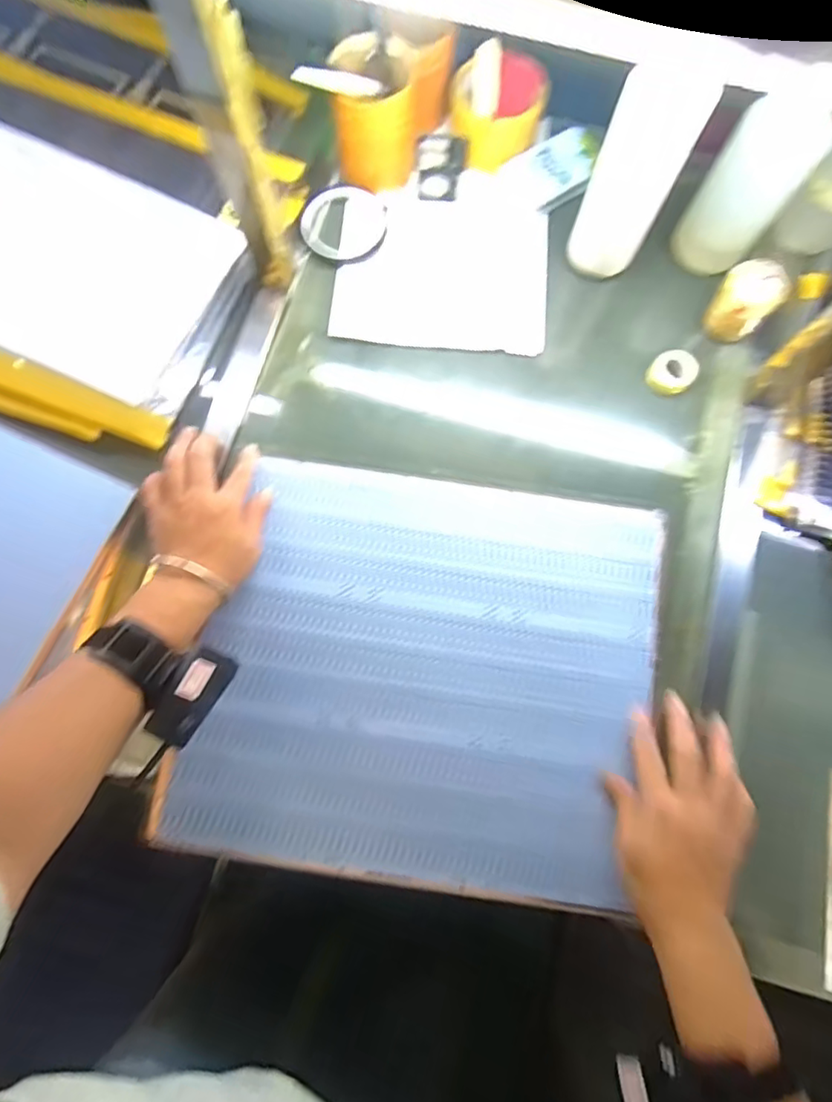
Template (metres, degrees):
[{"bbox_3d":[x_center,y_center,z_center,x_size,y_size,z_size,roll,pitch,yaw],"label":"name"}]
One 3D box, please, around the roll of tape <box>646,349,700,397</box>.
[{"bbox_3d":[0.255,-0.177,0.548,0.043,0.016,0.040,0,77,0],"label":"roll of tape"}]

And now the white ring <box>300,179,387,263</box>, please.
[{"bbox_3d":[-0.075,-0.348,0.586,0.088,0.007,0.091,0,77,0],"label":"white ring"}]

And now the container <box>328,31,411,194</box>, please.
[{"bbox_3d":[-0.038,-0.434,0.557,0.076,0.098,0.077,-5,77,-1],"label":"container"}]

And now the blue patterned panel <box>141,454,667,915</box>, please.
[{"bbox_3d":[0.011,0.101,0.483,0.387,0.017,0.342,8,77,2],"label":"blue patterned panel"}]

